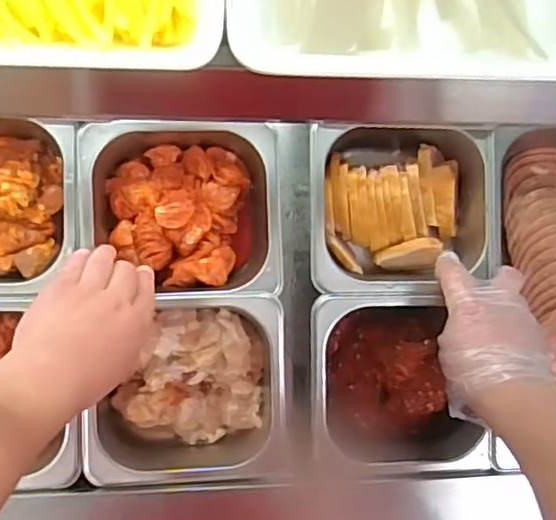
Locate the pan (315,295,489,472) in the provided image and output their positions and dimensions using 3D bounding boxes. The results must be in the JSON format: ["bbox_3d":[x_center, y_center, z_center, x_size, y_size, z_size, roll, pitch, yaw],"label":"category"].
[{"bbox_3d":[0.108,0.120,0.624,0.160,0.065,0.176,-2,91,-7],"label":"pan"}]

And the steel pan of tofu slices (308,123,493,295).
[{"bbox_3d":[0.112,-0.051,0.634,0.170,0.078,0.158,1,90,-7],"label":"steel pan of tofu slices"}]

